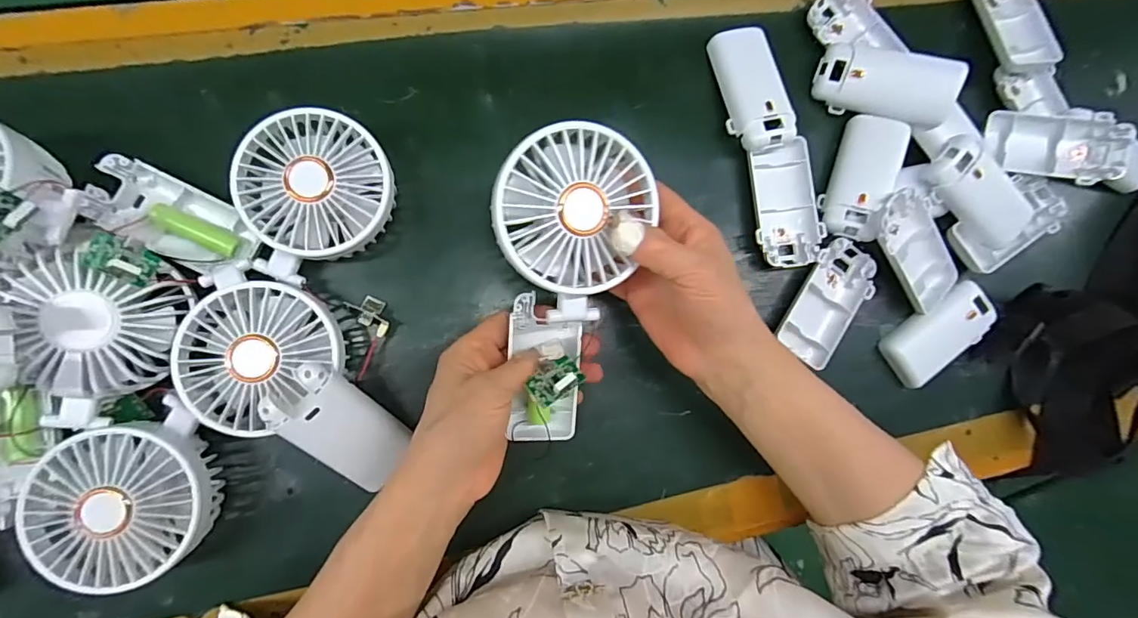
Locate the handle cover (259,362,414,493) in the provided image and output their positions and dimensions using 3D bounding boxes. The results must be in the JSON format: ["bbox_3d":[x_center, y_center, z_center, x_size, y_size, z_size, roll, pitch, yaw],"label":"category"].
[{"bbox_3d":[-0.133,0.070,0.295,0.044,0.013,0.088,-52,130,-19],"label":"handle cover"}]

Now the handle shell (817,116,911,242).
[{"bbox_3d":[0.219,-0.099,0.371,0.043,0.012,0.092,22,85,16],"label":"handle shell"}]

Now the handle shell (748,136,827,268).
[{"bbox_3d":[0.157,-0.076,0.368,0.050,0.015,0.088,-10,88,-8],"label":"handle shell"}]

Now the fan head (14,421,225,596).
[{"bbox_3d":[-0.251,0.109,0.289,0.085,0.047,0.083,0,87,-7],"label":"fan head"}]

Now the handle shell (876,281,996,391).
[{"bbox_3d":[0.288,0.019,0.386,0.094,0.010,0.042,-32,91,-8],"label":"handle shell"}]

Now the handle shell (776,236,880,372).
[{"bbox_3d":[0.191,-0.005,0.370,0.049,0.015,0.095,30,83,-5],"label":"handle shell"}]

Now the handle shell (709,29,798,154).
[{"bbox_3d":[0.134,-0.162,0.369,0.045,0.018,0.094,-12,77,-6],"label":"handle shell"}]

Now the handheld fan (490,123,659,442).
[{"bbox_3d":[-0.004,-0.001,0.275,0.085,0.045,0.186,4,115,-7],"label":"handheld fan"}]

